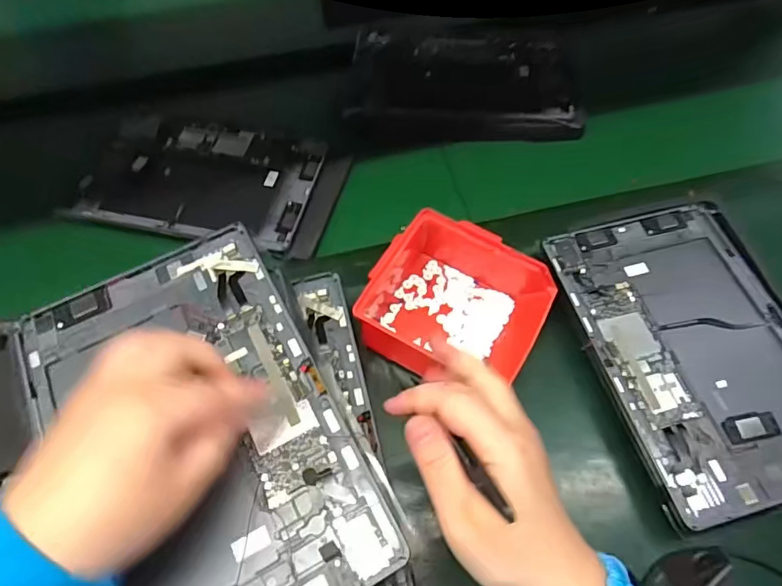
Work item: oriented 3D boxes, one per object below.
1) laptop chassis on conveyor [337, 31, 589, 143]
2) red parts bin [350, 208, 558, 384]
[{"bbox_3d":[0.083,-0.250,0.618,0.259,0.030,0.194,1,58,1],"label":"laptop chassis on conveyor"},{"bbox_3d":[0.060,0.004,0.445,0.137,0.071,0.137,25,61,15],"label":"red parts bin"}]

